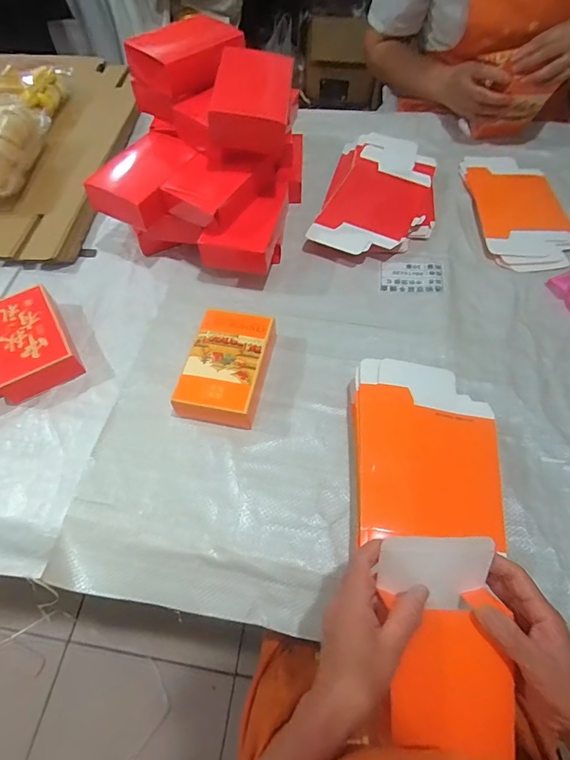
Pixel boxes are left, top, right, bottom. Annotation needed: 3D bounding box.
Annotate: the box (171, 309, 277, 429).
[{"bbox_3d":[-0.075,-0.016,0.568,0.106,0.051,0.165,11,60,7],"label":"box"}]

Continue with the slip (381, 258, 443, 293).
[{"bbox_3d":[0.203,-0.169,0.681,0.094,0.004,0.083,5,56,14],"label":"slip"}]

